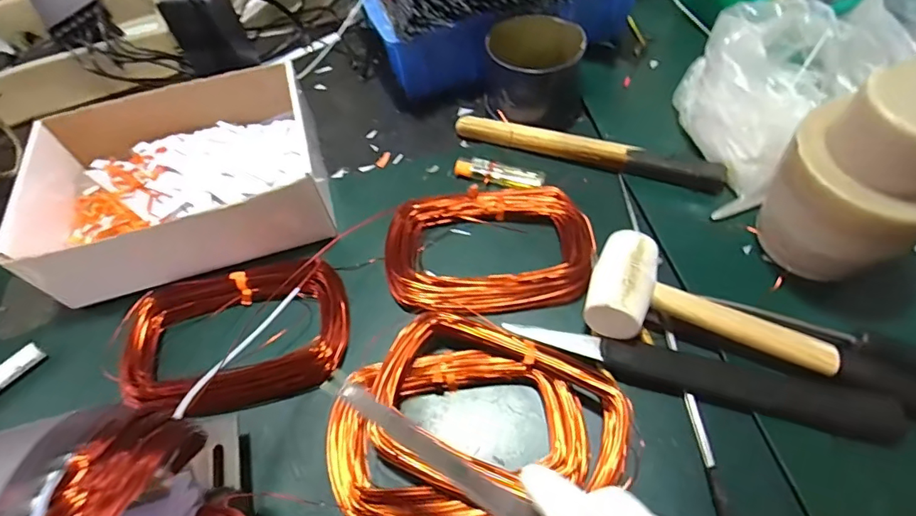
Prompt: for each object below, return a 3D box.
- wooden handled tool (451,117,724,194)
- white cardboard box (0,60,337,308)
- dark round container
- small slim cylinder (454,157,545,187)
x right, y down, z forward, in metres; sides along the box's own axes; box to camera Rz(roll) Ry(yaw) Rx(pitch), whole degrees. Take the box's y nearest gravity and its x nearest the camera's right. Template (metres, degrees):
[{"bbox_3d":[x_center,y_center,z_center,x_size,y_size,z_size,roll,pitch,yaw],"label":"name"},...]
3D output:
[{"bbox_3d":[0.120,-0.106,0.471,0.254,0.022,0.027,17,61,13],"label":"wooden handled tool"},{"bbox_3d":[-0.254,-0.075,0.453,0.243,0.070,0.183,-17,59,-7],"label":"white cardboard box"},{"bbox_3d":[0.075,-0.191,0.500,0.091,0.069,0.088,-2,58,3],"label":"dark round container"},{"bbox_3d":[0.040,-0.082,0.474,0.085,0.010,0.022,10,57,9],"label":"small slim cylinder"}]

